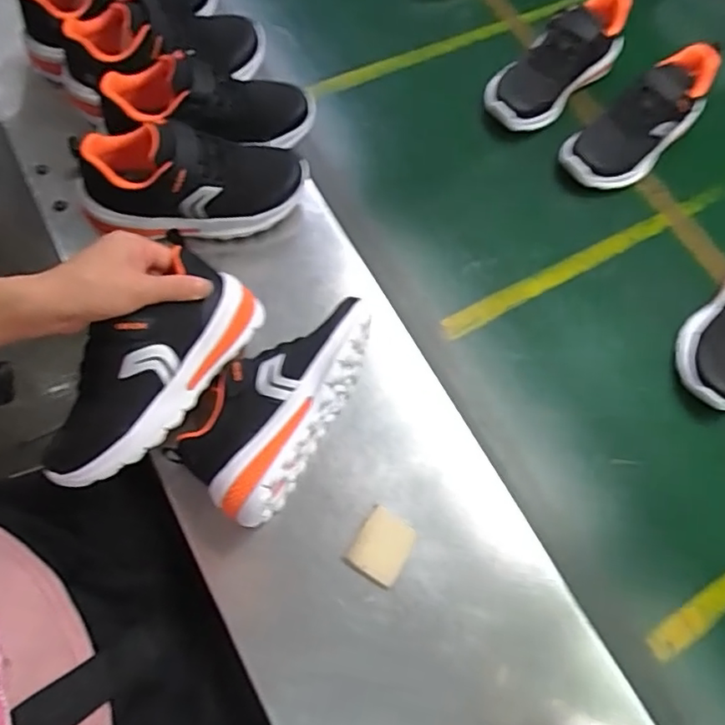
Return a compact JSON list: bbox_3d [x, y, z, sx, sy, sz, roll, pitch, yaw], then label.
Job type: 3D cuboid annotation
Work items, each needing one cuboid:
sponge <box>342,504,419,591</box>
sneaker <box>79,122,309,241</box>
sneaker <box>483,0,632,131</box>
[{"bbox_3d":[0.017,0.161,0.518,0.048,0.015,0.056,32,71,9],"label":"sponge"},{"bbox_3d":[-0.162,-0.183,0.582,0.209,0.089,0.082,-7,70,-6],"label":"sneaker"},{"bbox_3d":[0.248,-0.382,0.755,0.215,0.106,0.093,-40,76,-2],"label":"sneaker"}]

